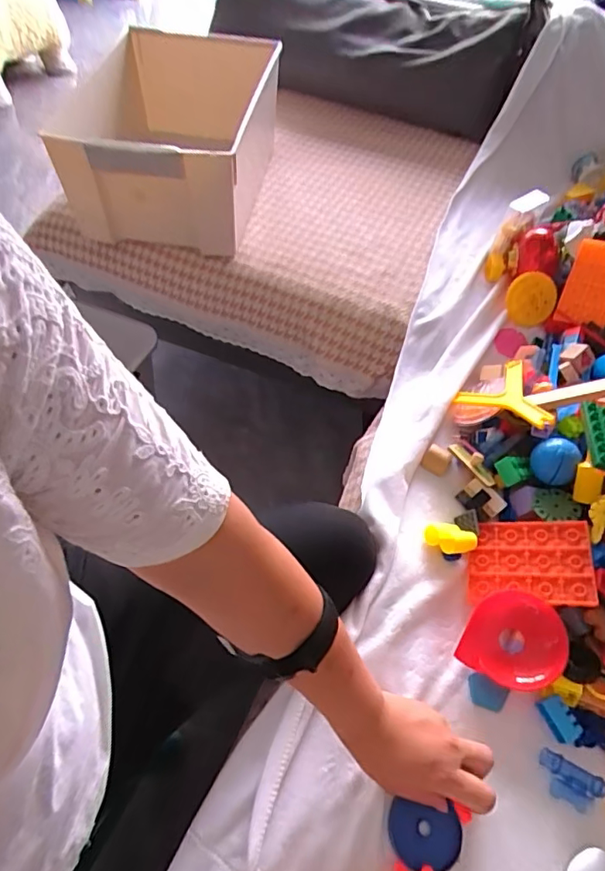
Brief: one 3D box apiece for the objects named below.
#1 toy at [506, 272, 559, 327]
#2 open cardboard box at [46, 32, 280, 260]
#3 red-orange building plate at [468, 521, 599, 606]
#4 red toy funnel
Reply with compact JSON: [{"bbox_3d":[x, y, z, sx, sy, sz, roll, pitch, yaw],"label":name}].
[{"bbox_3d":[0.360,-0.215,0.828,0.071,0.015,0.081,19,93,10],"label":"toy"},{"bbox_3d":[-0.219,-0.535,0.935,0.305,0.165,0.428,5,57,-1],"label":"open cardboard box"},{"bbox_3d":[0.249,0.139,0.581,0.125,0.008,0.095,-7,51,24],"label":"red-orange building plate"},{"bbox_3d":[0.213,0.207,0.529,0.089,0.050,0.090,2,57,-3],"label":"red toy funnel"}]

